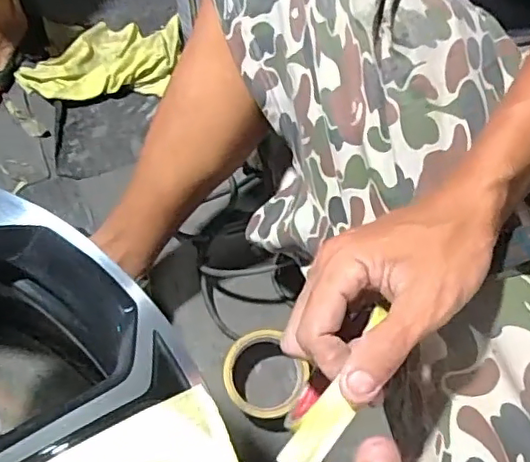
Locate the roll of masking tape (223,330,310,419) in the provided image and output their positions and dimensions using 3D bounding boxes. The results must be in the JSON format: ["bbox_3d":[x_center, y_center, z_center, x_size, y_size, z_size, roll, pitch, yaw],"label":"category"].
[{"bbox_3d":[-0.002,0.165,0.660,0.090,0.047,0.089,1,67,-1],"label":"roll of masking tape"}]

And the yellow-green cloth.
[{"bbox_3d":[-0.235,-0.245,0.837,0.231,0.034,0.127,-9,67,-5],"label":"yellow-green cloth"}]

